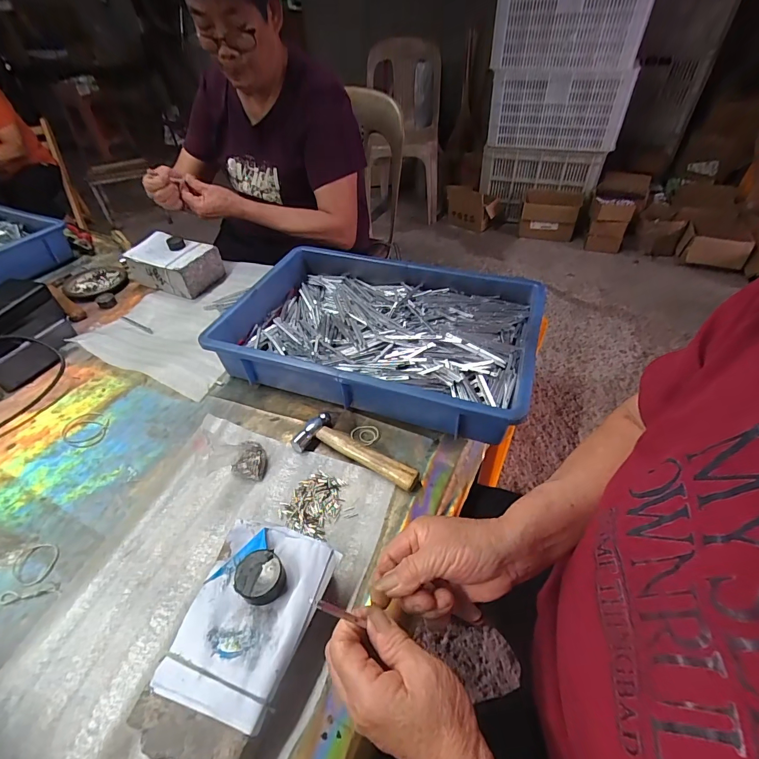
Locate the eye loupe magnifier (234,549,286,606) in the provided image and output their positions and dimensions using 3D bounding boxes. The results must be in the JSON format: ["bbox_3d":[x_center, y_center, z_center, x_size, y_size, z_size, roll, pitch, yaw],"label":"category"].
[{"bbox_3d":[-0.100,0.167,0.331,0.037,0.020,0.038,-1,45,1],"label":"eye loupe magnifier"}]

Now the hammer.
[{"bbox_3d":[-0.027,0.085,0.482,0.161,0.020,0.053,17,47,17],"label":"hammer"}]

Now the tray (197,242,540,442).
[{"bbox_3d":[0.001,-0.070,0.595,0.431,0.091,0.281,15,46,15],"label":"tray"}]

